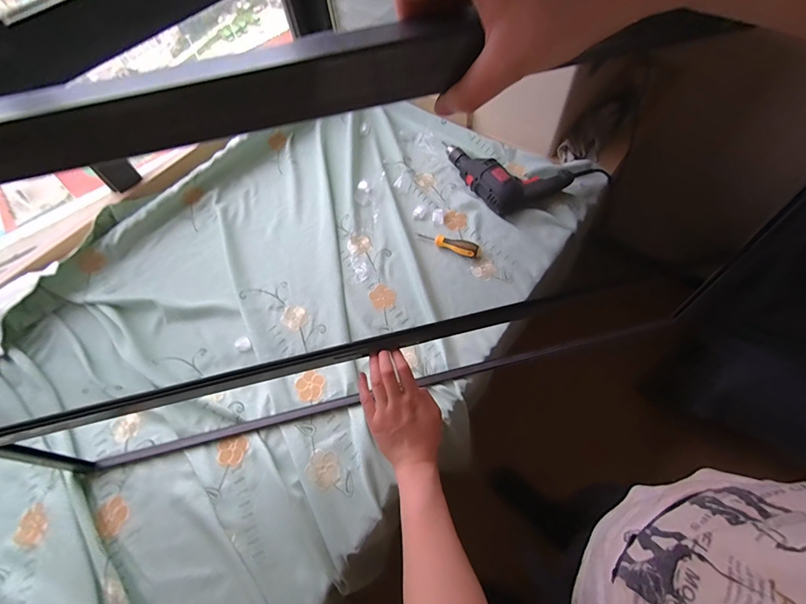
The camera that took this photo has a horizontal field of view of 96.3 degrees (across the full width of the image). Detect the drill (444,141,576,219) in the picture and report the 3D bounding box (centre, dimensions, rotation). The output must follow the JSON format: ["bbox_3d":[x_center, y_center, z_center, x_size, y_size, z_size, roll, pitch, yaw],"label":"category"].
[{"bbox_3d":[0.255,-0.337,0.909,0.204,0.069,0.265,-23,61,-8],"label":"drill"}]

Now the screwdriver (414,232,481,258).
[{"bbox_3d":[0.103,-0.138,0.833,0.155,0.021,0.034,22,65,17],"label":"screwdriver"}]

